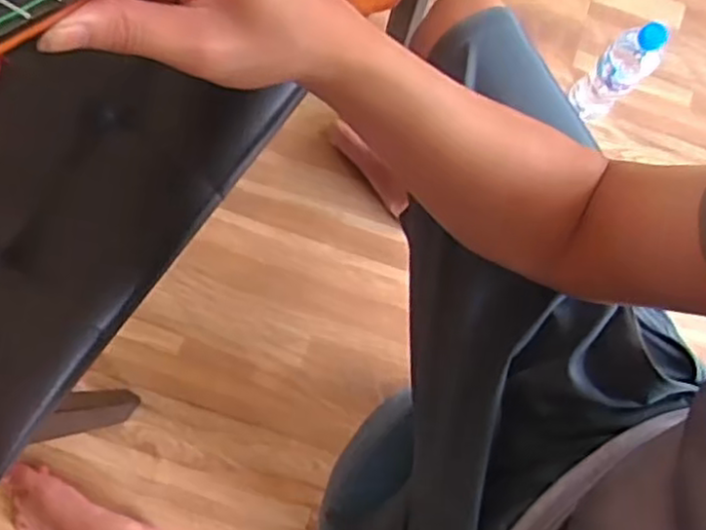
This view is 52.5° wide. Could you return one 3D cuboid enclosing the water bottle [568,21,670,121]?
[{"bbox_3d":[0.364,-0.269,0.995,0.073,0.231,0.067,1,81,-4],"label":"water bottle"}]

